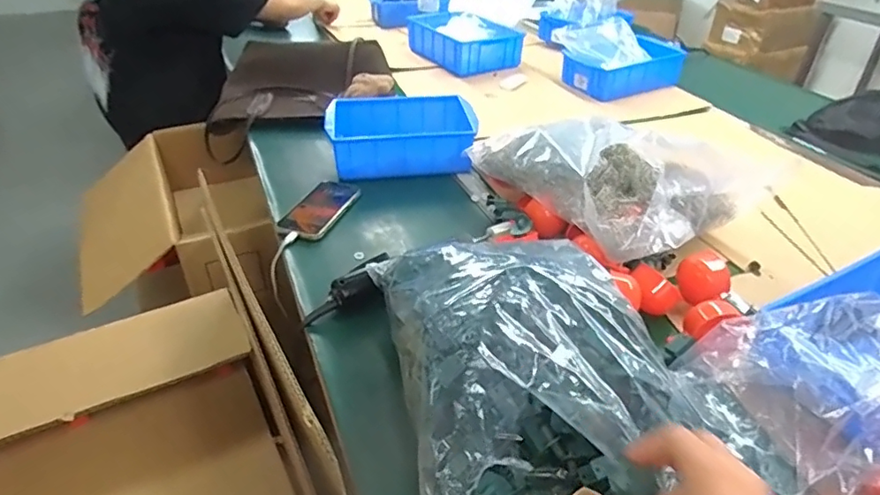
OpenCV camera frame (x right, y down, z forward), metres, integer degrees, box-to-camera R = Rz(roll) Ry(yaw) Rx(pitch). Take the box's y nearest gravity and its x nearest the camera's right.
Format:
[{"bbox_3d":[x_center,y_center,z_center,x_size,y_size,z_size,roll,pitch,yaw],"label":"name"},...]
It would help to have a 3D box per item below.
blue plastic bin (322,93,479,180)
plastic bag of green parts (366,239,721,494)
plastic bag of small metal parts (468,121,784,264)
[{"bbox_3d":[-0.069,-0.193,0.960,0.250,0.083,0.199,-2,36,-4],"label":"blue plastic bin"},{"bbox_3d":[0.066,0.099,0.528,0.251,0.105,0.336,-9,38,-14],"label":"plastic bag of green parts"},{"bbox_3d":[0.215,-0.110,0.738,0.192,0.122,0.310,-29,46,-34],"label":"plastic bag of small metal parts"}]

